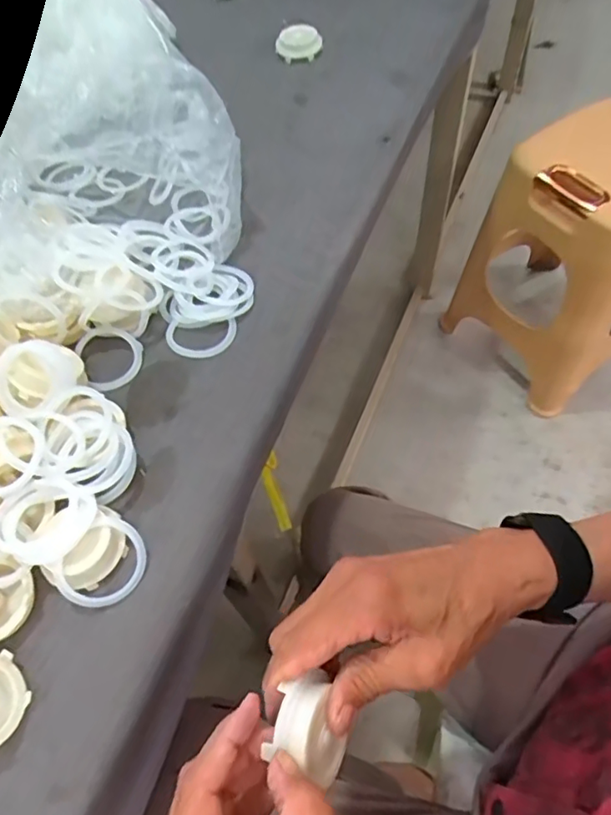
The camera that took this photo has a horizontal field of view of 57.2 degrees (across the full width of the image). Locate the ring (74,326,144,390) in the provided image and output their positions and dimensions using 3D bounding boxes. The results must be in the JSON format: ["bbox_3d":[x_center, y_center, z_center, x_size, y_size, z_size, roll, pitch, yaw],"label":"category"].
[{"bbox_3d":[-0.165,-0.045,0.474,0.052,0.011,0.063,-28,70,-8],"label":"ring"}]

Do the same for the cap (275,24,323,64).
[{"bbox_3d":[-0.006,-0.470,0.723,0.050,0.025,0.050,-1,59,2],"label":"cap"}]

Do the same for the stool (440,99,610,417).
[{"bbox_3d":[0.554,-0.296,1.131,0.323,0.516,0.322,-32,63,-15],"label":"stool"}]

